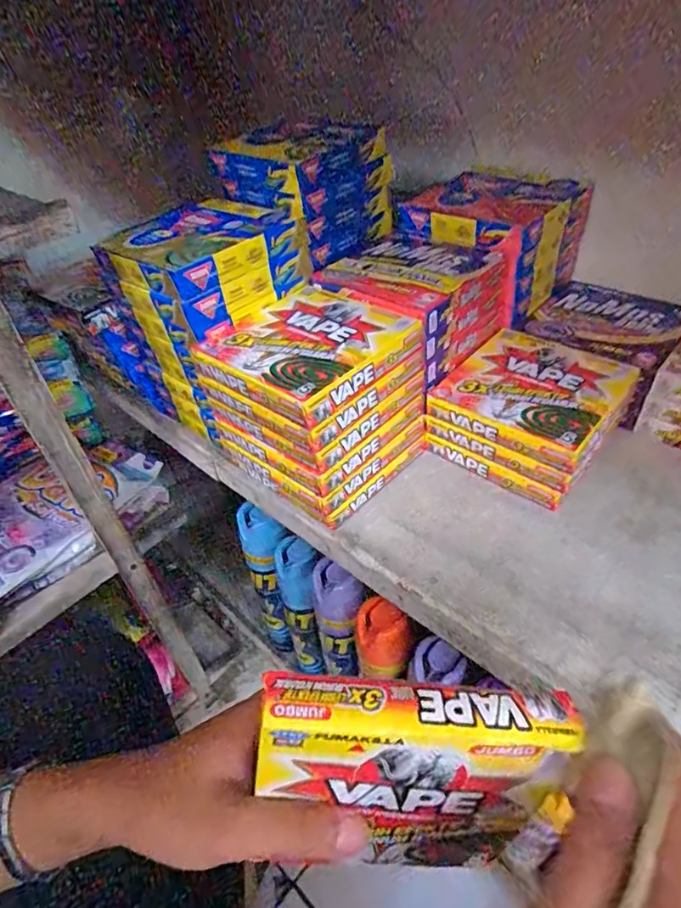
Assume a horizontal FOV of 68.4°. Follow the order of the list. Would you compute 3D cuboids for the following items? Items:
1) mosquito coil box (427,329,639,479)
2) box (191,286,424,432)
[{"bbox_3d":[0.172,-0.053,0.445,0.138,0.028,0.135,27,49,32],"label":"mosquito coil box"},{"bbox_3d":[-0.028,-0.086,0.399,0.129,0.026,0.133,29,50,33],"label":"box"}]

